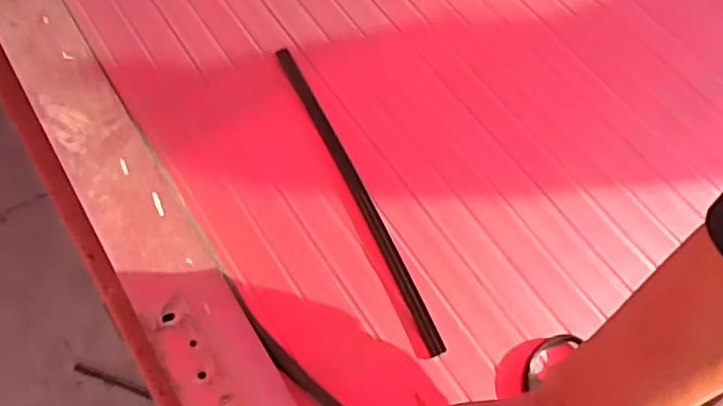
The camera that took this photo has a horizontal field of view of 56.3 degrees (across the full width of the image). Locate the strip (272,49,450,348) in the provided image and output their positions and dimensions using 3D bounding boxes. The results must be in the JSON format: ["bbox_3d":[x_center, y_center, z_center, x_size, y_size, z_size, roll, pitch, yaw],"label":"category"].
[{"bbox_3d":[-0.007,-0.015,0.535,0.013,0.005,0.297,-23,63,-10],"label":"strip"}]

